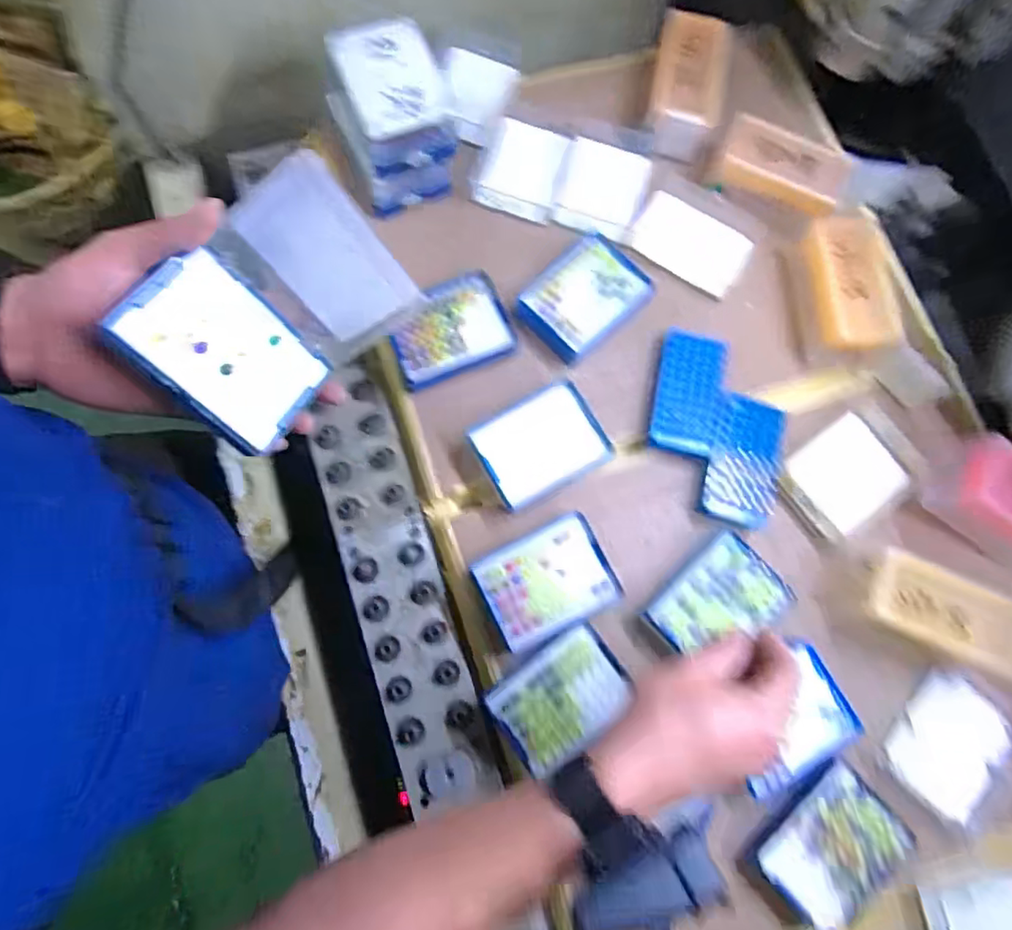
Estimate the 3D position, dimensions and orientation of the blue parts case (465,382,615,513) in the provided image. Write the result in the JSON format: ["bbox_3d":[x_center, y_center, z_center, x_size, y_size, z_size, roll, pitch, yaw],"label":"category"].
[{"bbox_3d":[0.029,-0.016,0.514,0.105,0.030,0.081,-29,80,-6],"label":"blue parts case"}]

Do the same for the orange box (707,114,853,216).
[{"bbox_3d":[0.262,-0.279,0.560,0.124,0.040,0.066,21,79,4],"label":"orange box"}]

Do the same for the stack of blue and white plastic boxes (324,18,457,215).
[{"bbox_3d":[-0.101,-0.309,0.534,0.092,0.110,0.106,-21,80,-5],"label":"stack of blue and white plastic boxes"}]

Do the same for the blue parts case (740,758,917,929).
[{"bbox_3d":[0.246,0.294,0.449,0.113,0.029,0.081,-39,81,-7],"label":"blue parts case"}]

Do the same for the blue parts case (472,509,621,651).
[{"bbox_3d":[0.033,0.098,0.488,0.103,0.039,0.080,-25,80,-8],"label":"blue parts case"}]

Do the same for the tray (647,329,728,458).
[{"bbox_3d":[0.163,-0.066,0.533,0.059,0.025,0.113,14,79,2],"label":"tray"}]

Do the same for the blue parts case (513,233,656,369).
[{"bbox_3d":[0.075,-0.155,0.544,0.086,0.037,0.114,41,81,7],"label":"blue parts case"}]

